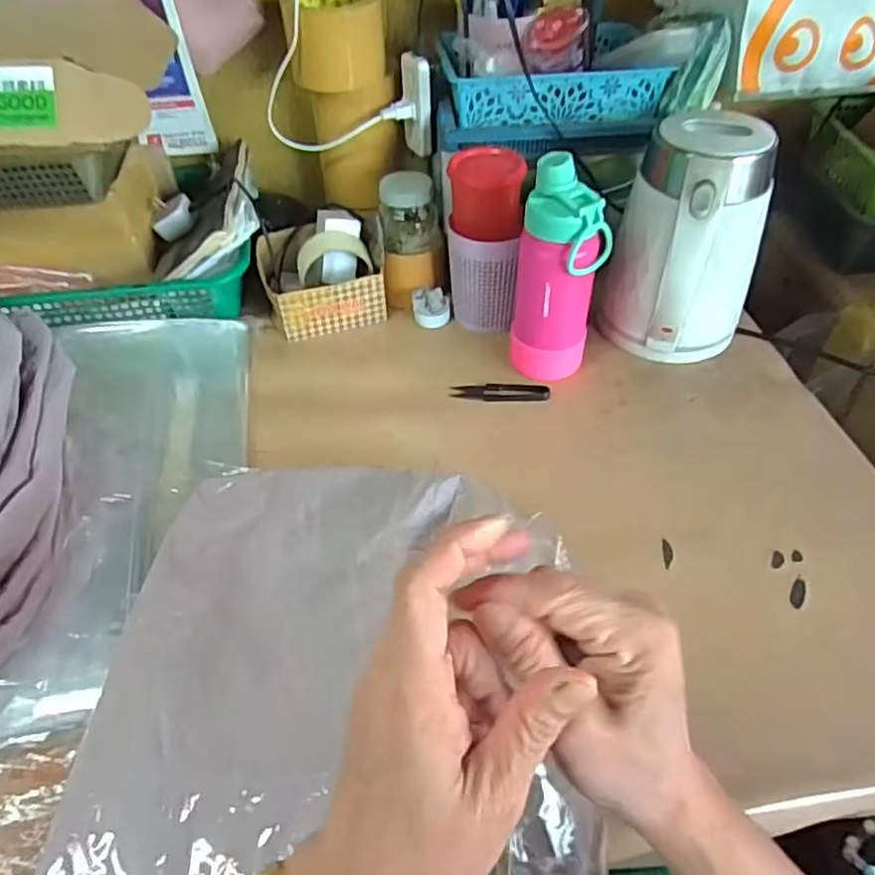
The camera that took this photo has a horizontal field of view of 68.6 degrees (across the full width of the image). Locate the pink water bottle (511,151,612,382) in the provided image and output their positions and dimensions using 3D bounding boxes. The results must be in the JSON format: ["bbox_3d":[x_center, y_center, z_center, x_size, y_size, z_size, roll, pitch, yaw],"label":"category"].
[{"bbox_3d":[0.110,-0.150,0.613,0.063,0.207,0.065,-34,55,-26],"label":"pink water bottle"}]

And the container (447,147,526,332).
[{"bbox_3d":[0.050,-0.203,0.686,0.076,0.172,0.092,1,48,3],"label":"container"}]

